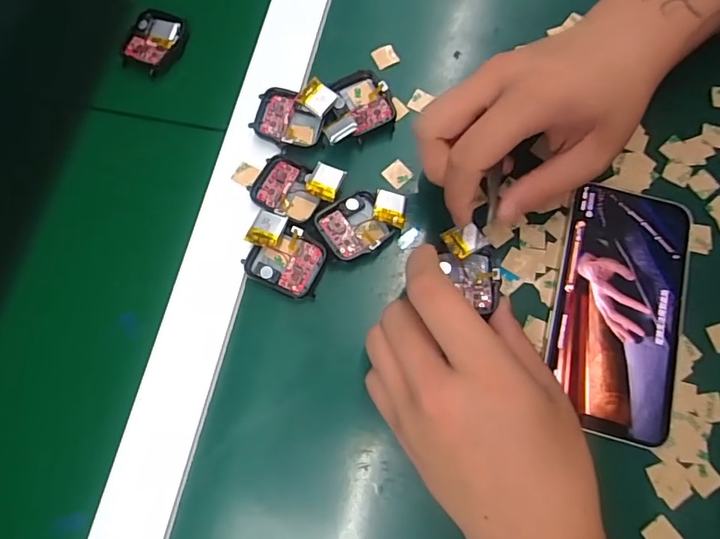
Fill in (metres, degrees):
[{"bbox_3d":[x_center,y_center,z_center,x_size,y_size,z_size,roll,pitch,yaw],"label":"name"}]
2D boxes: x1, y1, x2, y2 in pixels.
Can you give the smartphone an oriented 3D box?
[{"bbox_3d":[0.150,0.020,0.286,0.071,0.008,0.145,15,75,6],"label":"smartphone"}]

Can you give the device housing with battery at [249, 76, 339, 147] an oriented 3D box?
[{"bbox_3d":[-0.042,-0.100,0.318,0.049,0.013,0.044,6,74,4],"label":"device housing with battery"}]

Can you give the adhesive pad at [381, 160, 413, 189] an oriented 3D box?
[{"bbox_3d":[0.024,-0.061,0.316,0.015,0.004,0.015,-42,85,-2],"label":"adhesive pad"}]

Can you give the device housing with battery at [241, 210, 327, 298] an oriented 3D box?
[{"bbox_3d":[-0.045,-0.008,0.290,0.047,0.013,0.038,23,76,8],"label":"device housing with battery"}]

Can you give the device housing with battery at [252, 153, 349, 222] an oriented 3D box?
[{"bbox_3d":[-0.040,-0.051,0.301,0.052,0.009,0.039,24,76,8],"label":"device housing with battery"}]

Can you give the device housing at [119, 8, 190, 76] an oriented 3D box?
[{"bbox_3d":[-0.144,-0.158,0.346,0.037,0.007,0.047,20,75,7],"label":"device housing"}]

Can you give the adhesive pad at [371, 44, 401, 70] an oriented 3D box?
[{"bbox_3d":[0.018,-0.147,0.339,0.016,0.004,0.016,-26,74,-6],"label":"adhesive pad"}]

